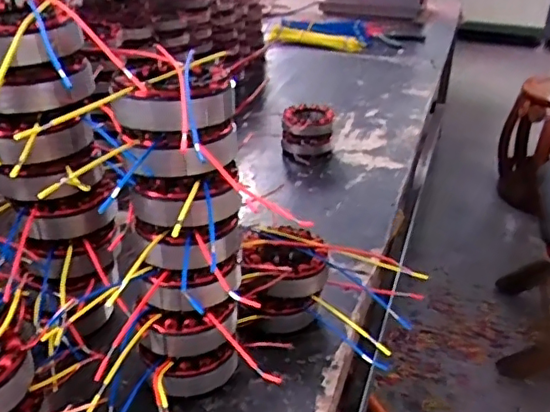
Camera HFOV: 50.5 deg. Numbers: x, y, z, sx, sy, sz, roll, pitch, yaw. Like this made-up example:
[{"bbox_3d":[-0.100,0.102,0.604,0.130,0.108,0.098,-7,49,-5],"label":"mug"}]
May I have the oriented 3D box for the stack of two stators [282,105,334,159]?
[{"bbox_3d":[0.053,-0.120,0.964,0.083,0.069,0.093,2,29,2],"label":"stack of two stators"}]

